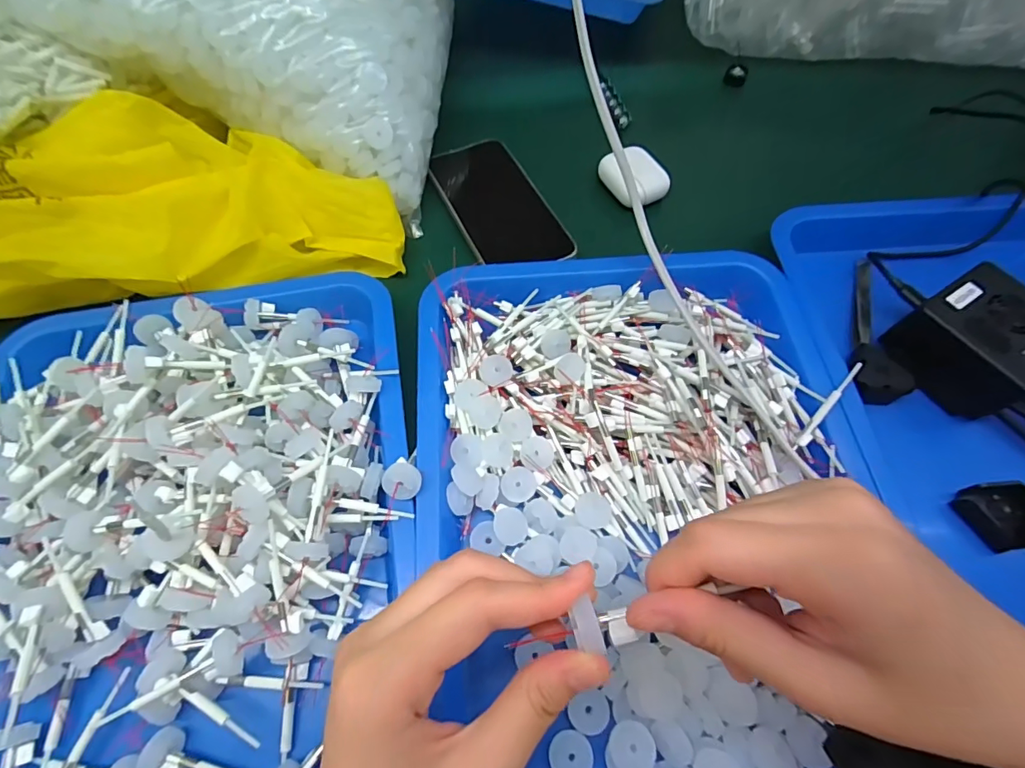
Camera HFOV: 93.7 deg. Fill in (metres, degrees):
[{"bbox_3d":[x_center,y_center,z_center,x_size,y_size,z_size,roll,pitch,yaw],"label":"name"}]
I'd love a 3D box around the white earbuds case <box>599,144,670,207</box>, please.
[{"bbox_3d":[0.104,-0.176,0.413,0.041,0.026,0.055,-33,68,-15],"label":"white earbuds case"}]

